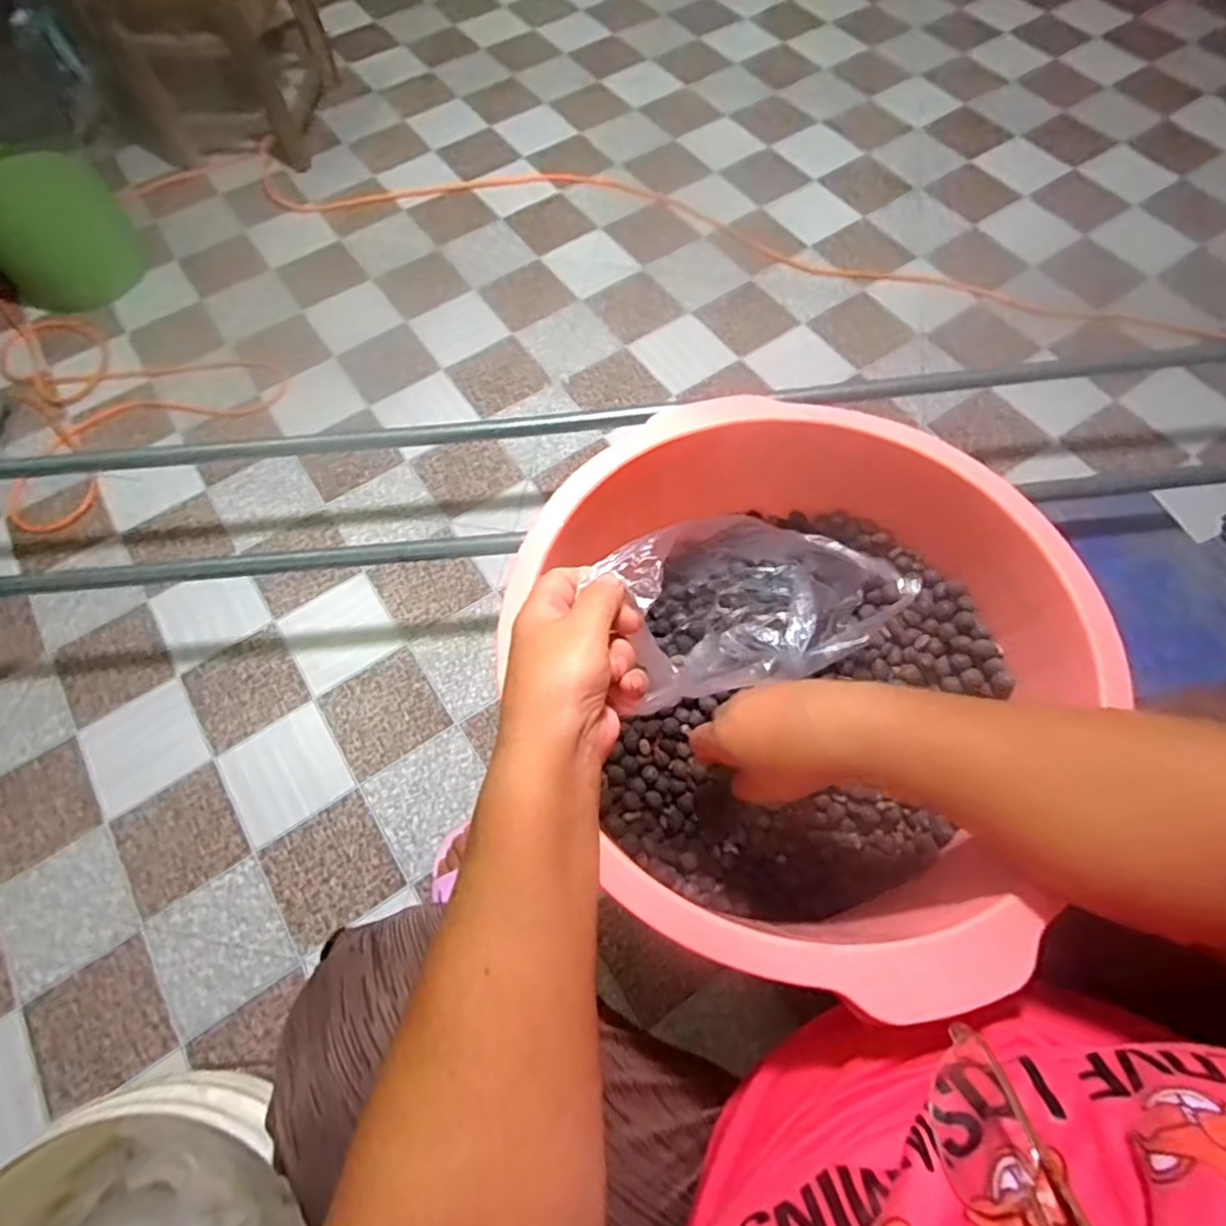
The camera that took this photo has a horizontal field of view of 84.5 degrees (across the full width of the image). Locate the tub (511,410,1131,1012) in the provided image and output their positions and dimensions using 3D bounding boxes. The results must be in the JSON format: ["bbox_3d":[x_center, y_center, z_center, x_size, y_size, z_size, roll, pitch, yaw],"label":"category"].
[{"bbox_3d":[0.120,0.046,0.492,0.352,0.218,0.386,-1,65,2],"label":"tub"}]

